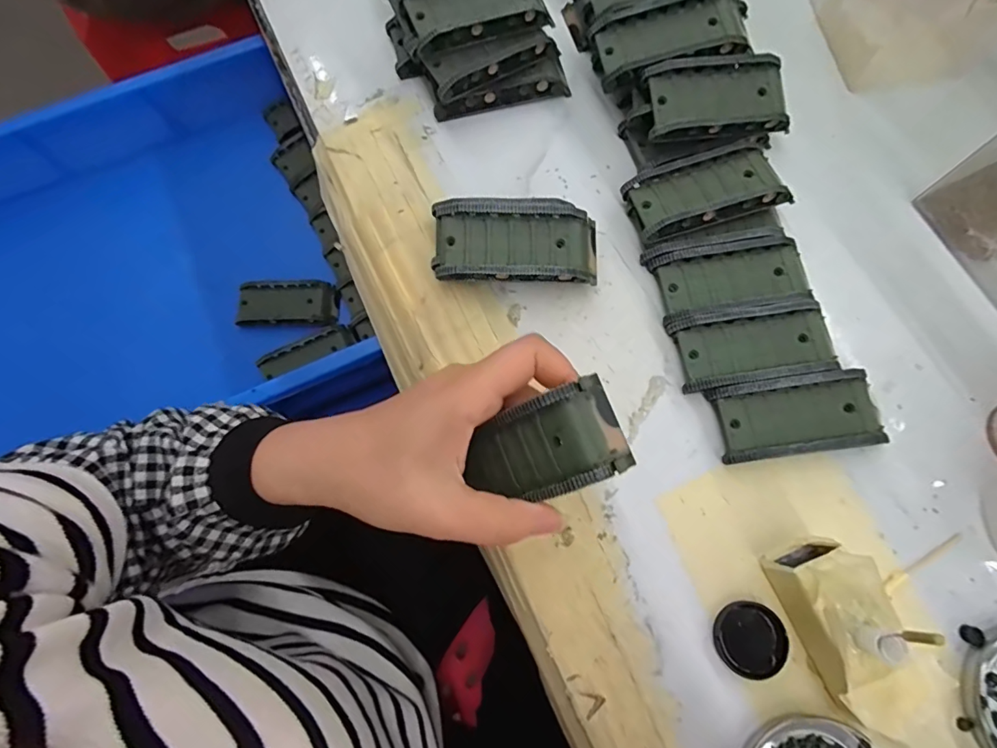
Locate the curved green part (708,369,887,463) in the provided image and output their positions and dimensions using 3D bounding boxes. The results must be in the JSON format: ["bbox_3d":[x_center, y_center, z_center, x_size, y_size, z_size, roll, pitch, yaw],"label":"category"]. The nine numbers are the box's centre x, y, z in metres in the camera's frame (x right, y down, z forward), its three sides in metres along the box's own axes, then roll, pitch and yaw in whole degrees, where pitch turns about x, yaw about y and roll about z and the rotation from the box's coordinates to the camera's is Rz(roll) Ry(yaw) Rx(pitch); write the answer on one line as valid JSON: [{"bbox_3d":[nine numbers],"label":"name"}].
[{"bbox_3d":[0.171,0.024,0.276,0.089,0.017,0.043,-8,76,-1],"label":"curved green part"}]

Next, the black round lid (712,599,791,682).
[{"bbox_3d":[0.132,0.139,0.251,0.035,0.009,0.035,0,76,1],"label":"black round lid"}]

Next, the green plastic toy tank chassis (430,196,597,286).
[{"bbox_3d":[0.011,-0.078,0.296,0.098,0.034,0.051,3,76,2],"label":"green plastic toy tank chassis"}]

